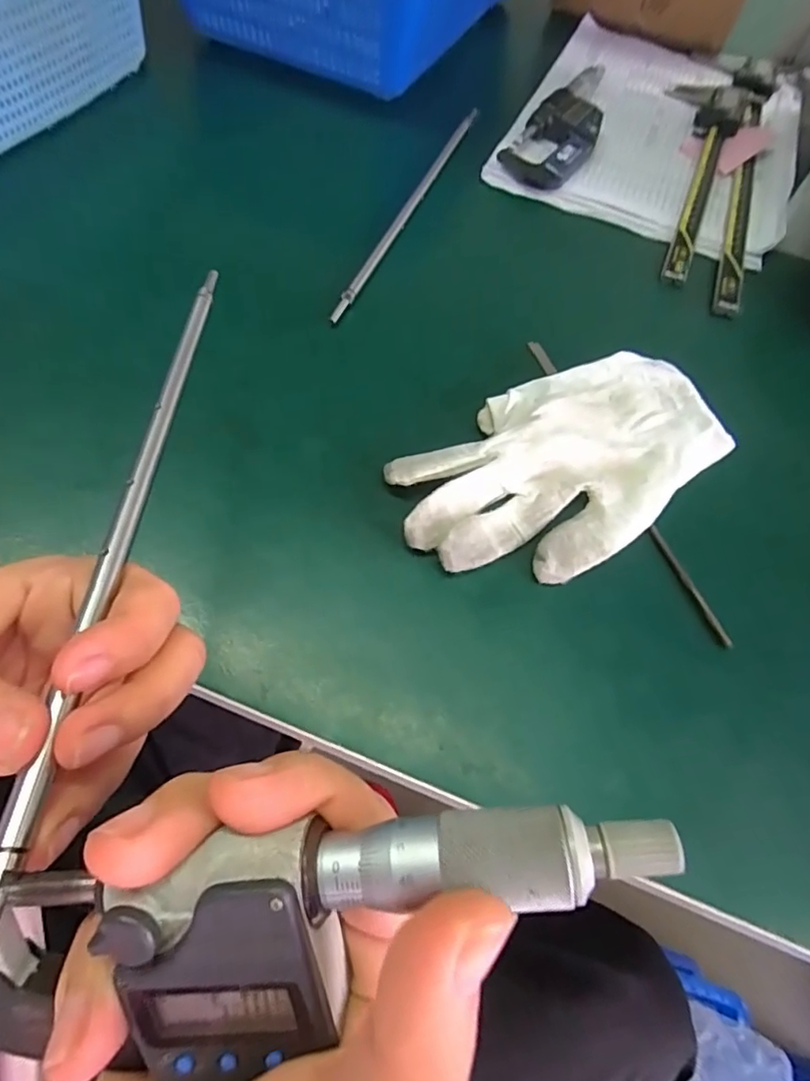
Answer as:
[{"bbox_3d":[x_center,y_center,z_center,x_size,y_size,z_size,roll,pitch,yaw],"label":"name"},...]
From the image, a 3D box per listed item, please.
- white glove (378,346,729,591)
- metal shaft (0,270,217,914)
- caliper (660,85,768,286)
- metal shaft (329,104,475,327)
[{"bbox_3d":[0.080,-0.040,0.289,0.170,0.017,0.096,-33,71,-22],"label":"white glove"},{"bbox_3d":[-0.091,-0.016,0.192,0.005,0.008,0.266,0,53,-2],"label":"metal shaft"},{"bbox_3d":[0.221,-0.302,0.453,0.076,0.019,0.289,28,62,8],"label":"caliper"},{"bbox_3d":[0.007,-0.242,0.404,0.007,0.009,0.271,22,62,5],"label":"metal shaft"}]

